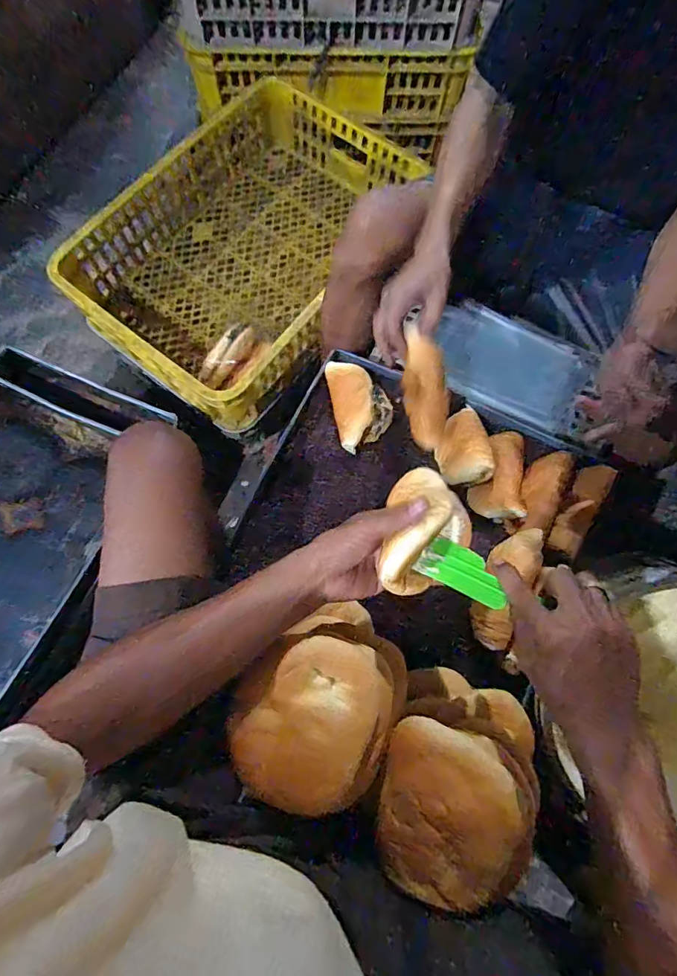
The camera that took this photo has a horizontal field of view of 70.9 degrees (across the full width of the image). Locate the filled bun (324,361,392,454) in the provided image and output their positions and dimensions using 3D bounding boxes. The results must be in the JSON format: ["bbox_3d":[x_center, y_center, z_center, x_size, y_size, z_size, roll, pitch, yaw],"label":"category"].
[{"bbox_3d":[0.036,-0.124,0.728,0.089,0.054,0.144,-9,74,-3],"label":"filled bun"}]

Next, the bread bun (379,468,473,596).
[{"bbox_3d":[0.085,0.033,0.447,0.083,0.061,0.136,23,48,6],"label":"bread bun"}]

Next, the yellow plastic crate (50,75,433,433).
[{"bbox_3d":[-0.160,-0.469,0.913,0.421,0.147,0.646,33,76,9],"label":"yellow plastic crate"}]

